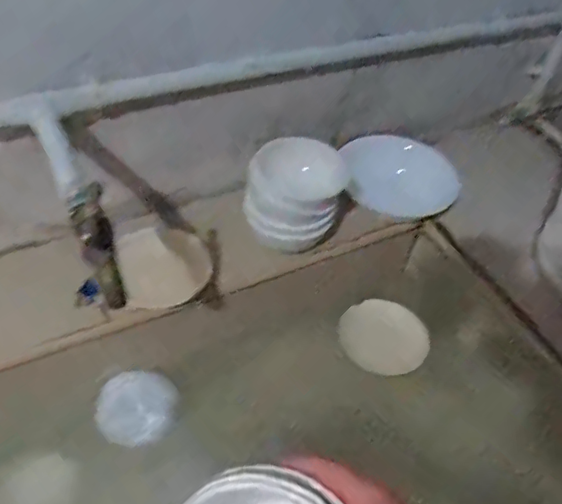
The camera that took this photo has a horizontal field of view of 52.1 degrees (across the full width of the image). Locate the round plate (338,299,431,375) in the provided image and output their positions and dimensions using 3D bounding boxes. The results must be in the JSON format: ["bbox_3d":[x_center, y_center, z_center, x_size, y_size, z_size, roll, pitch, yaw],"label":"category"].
[{"bbox_3d":[0.126,0.104,0.704,0.099,0.008,0.101,6,59,-10],"label":"round plate"}]

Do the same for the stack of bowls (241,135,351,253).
[{"bbox_3d":[0.015,-0.069,0.646,0.100,0.078,0.097,18,48,10],"label":"stack of bowls"}]

